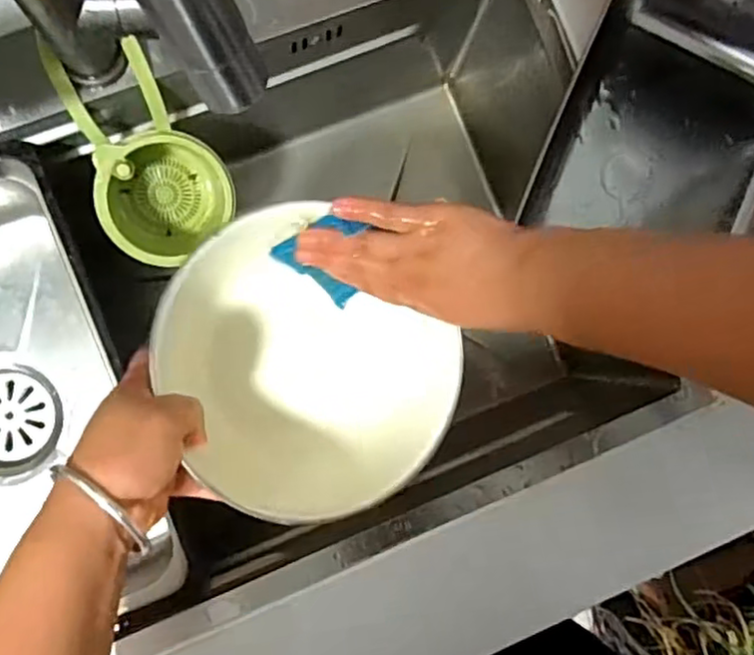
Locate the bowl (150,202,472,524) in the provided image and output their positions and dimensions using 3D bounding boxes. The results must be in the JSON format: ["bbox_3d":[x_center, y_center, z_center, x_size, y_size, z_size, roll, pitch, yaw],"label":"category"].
[{"bbox_3d":[-0.042,0.028,0.461,0.219,0.081,0.219,28,70,-21],"label":"bowl"}]

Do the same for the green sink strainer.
[{"bbox_3d":[-0.185,-0.126,0.529,0.105,0.140,0.133,-40,91,-6],"label":"green sink strainer"}]

